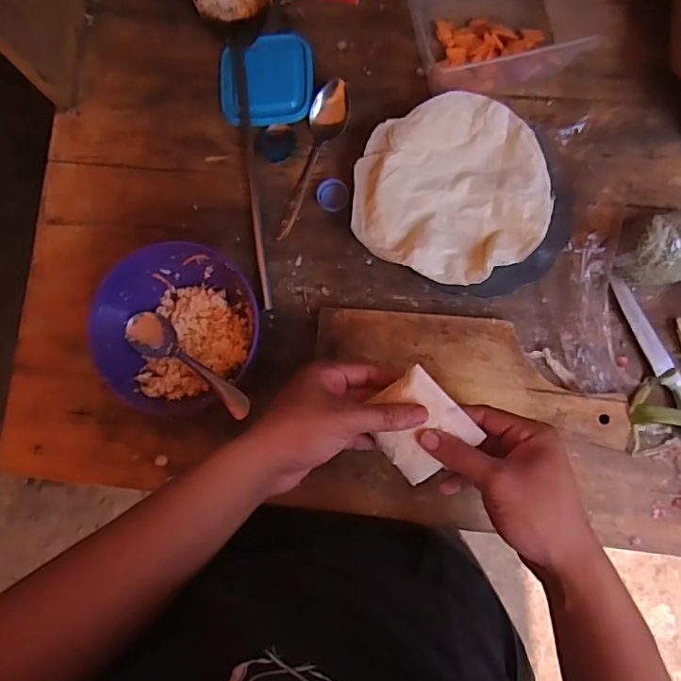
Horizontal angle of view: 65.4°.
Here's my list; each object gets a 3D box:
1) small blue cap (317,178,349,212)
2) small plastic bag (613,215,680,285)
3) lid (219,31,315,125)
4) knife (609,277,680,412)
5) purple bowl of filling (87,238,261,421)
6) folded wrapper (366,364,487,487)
[{"bbox_3d":[-0.007,-0.150,0.549,0.031,0.010,0.037,-44,83,-1],"label":"small blue cap"},{"bbox_3d":[0.305,-0.084,0.495,0.090,0.057,0.058,-12,83,3],"label":"small plastic bag"},{"bbox_3d":[-0.079,-0.277,0.563,0.097,0.012,0.097,0,87,2],"label":"lid"},{"bbox_3d":[0.317,0.035,0.505,0.023,0.016,0.210,-22,83,2],"label":"knife"},{"bbox_3d":[-0.149,-0.011,0.511,0.143,0.079,0.160,-7,84,4],"label":"purple bowl of filling"},{"bbox_3d":[0.060,0.066,0.415,0.066,0.022,0.074,-41,83,0],"label":"folded wrapper"}]

